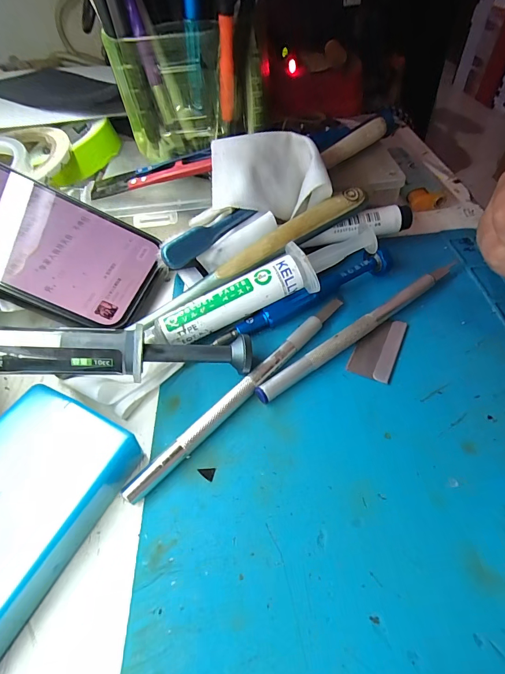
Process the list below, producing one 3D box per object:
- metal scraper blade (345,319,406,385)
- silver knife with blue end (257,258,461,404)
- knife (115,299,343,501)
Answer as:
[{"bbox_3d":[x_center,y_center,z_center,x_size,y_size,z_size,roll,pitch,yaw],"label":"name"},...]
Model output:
[{"bbox_3d":[0.059,0.004,0.169,0.019,0.004,0.037,19,54,21],"label":"metal scraper blade"},{"bbox_3d":[0.054,-0.005,0.174,0.126,0.008,0.008,-32,53,-20],"label":"silver knife with blue end"},{"bbox_3d":[-0.001,0.021,0.158,0.008,0.008,0.127,32,59,29],"label":"knife"}]

